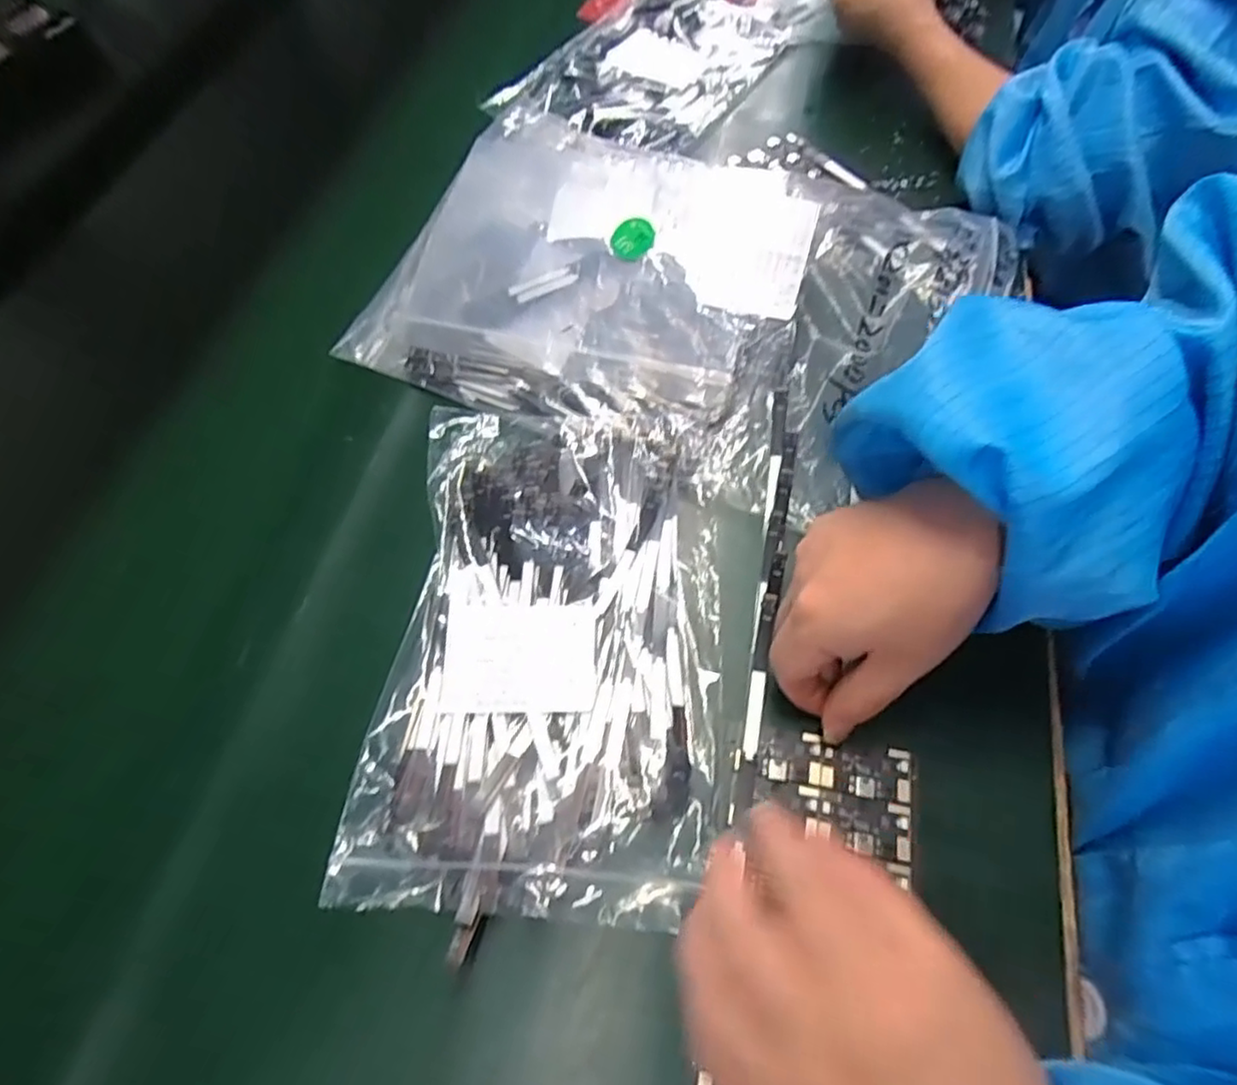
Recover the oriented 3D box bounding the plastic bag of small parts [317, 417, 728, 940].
[{"bbox_3d":[-0.028,0.039,0.305,0.153,0.024,0.229,3,62,3],"label":"plastic bag of small parts"}]

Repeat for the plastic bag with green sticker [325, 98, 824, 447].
[{"bbox_3d":[-0.019,-0.166,0.383,0.247,0.058,0.195,23,65,13],"label":"plastic bag with green sticker"}]

